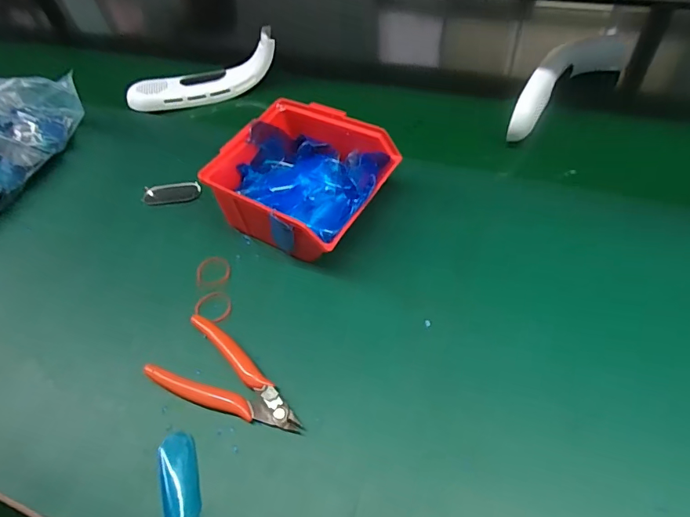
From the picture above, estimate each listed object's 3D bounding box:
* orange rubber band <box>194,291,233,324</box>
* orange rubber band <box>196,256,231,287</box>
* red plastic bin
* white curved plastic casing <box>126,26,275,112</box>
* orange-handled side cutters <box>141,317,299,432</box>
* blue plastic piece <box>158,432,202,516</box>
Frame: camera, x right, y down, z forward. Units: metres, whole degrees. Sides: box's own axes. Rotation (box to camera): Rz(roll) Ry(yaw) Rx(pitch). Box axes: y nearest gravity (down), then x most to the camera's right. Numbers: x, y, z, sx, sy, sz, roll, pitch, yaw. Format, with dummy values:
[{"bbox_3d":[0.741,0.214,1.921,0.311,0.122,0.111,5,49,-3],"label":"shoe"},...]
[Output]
[{"bbox_3d":[-0.108,0.039,0.364,0.032,0.006,0.028,19,59,18],"label":"orange rubber band"},{"bbox_3d":[-0.116,0.011,0.389,0.032,0.004,0.030,0,60,11],"label":"orange rubber band"},{"bbox_3d":[-0.036,-0.067,0.397,0.136,0.067,0.130,23,59,23],"label":"red plastic bin"},{"bbox_3d":[-0.177,-0.224,0.548,0.187,0.067,0.049,-15,53,-4],"label":"white curved plastic casing"},{"bbox_3d":[-0.087,0.086,0.320,0.128,0.014,0.056,23,59,23],"label":"orange-handled side cutters"},{"bbox_3d":[-0.108,0.143,0.286,0.024,0.005,0.058,-19,53,-7],"label":"blue plastic piece"}]

